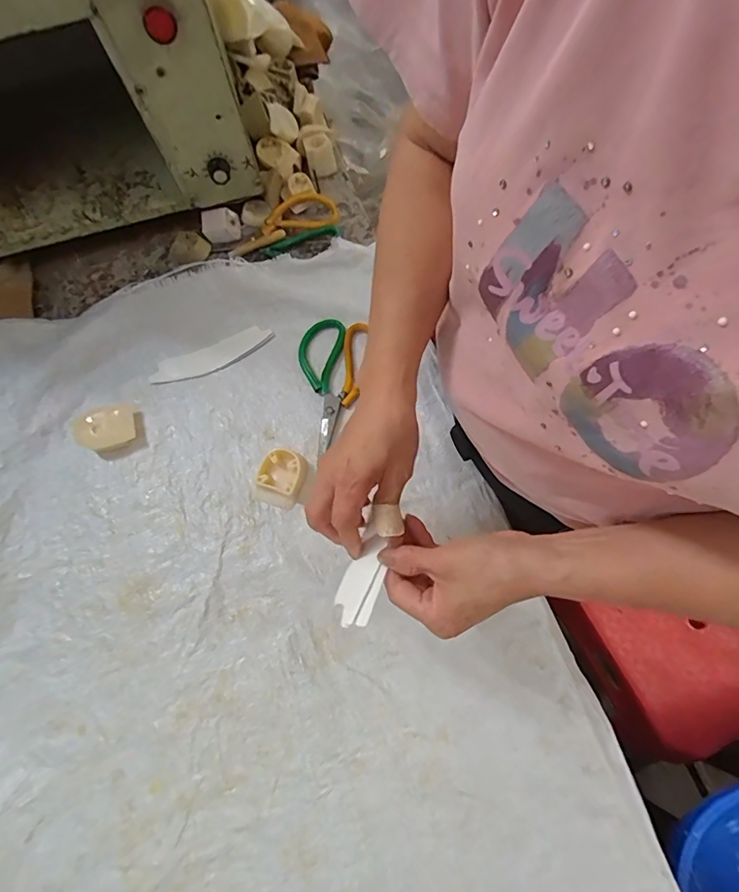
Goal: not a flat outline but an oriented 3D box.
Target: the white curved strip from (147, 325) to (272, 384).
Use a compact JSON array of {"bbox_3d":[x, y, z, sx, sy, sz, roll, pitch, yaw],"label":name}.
[{"bbox_3d":[-0.196,-0.111,0.578,0.156,0.007,0.037,-23,72,-6],"label":"white curved strip"}]

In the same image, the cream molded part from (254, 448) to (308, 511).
[{"bbox_3d":[-0.102,0.032,0.516,0.057,0.022,0.062,22,73,9],"label":"cream molded part"}]

